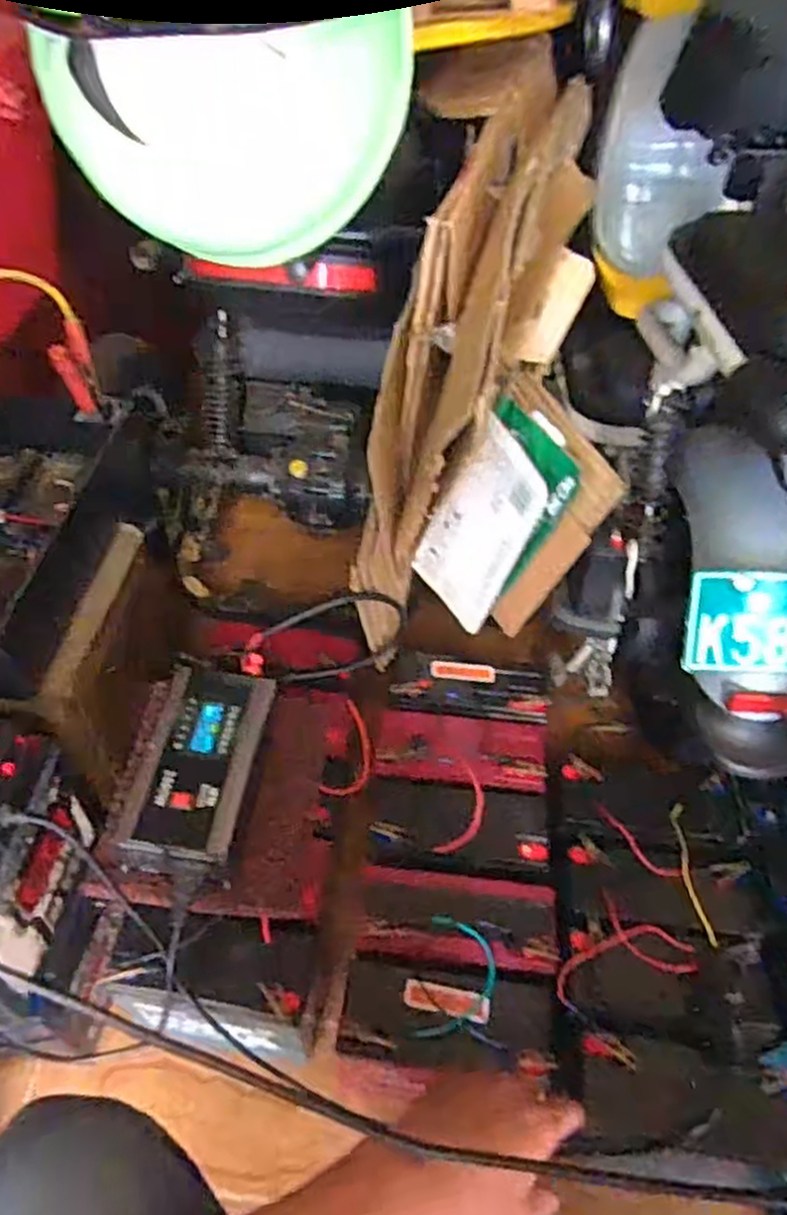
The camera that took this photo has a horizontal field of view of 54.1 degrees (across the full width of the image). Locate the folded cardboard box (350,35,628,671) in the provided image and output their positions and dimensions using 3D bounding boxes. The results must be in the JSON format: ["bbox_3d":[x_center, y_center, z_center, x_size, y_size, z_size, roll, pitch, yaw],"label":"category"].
[{"bbox_3d":[0.099,-0.249,0.870,0.243,0.506,0.541,3,48,1],"label":"folded cardboard box"}]

